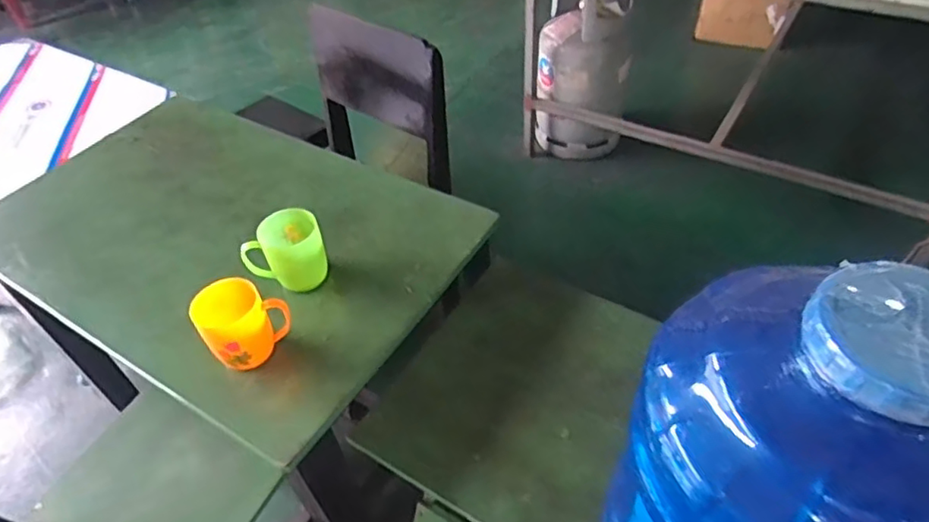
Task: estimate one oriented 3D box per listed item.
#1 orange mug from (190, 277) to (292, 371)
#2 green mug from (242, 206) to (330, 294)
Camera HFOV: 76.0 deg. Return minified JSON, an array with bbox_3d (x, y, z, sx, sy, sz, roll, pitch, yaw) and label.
[{"bbox_3d":[-0.282,0.079,0.756,0.098,0.106,0.077,-37,54,-28],"label":"orange mug"},{"bbox_3d":[-0.255,-0.011,0.845,0.111,0.090,0.073,-19,47,-14],"label":"green mug"}]

